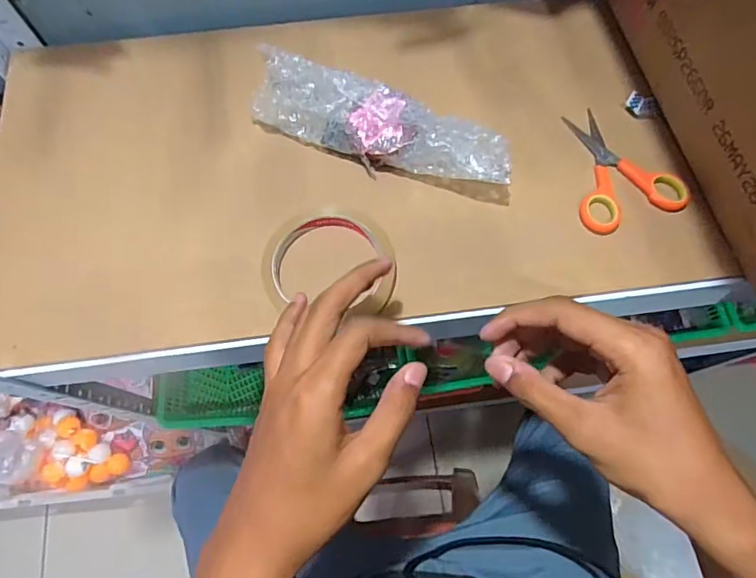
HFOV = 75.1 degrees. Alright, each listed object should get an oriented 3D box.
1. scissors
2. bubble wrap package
[{"bbox_3d":[0.185,-0.099,0.391,0.081,0.012,0.106,-16,71,-5],"label":"scissors"},{"bbox_3d":[0.001,-0.128,0.372,0.202,0.055,0.048,25,72,9],"label":"bubble wrap package"}]

